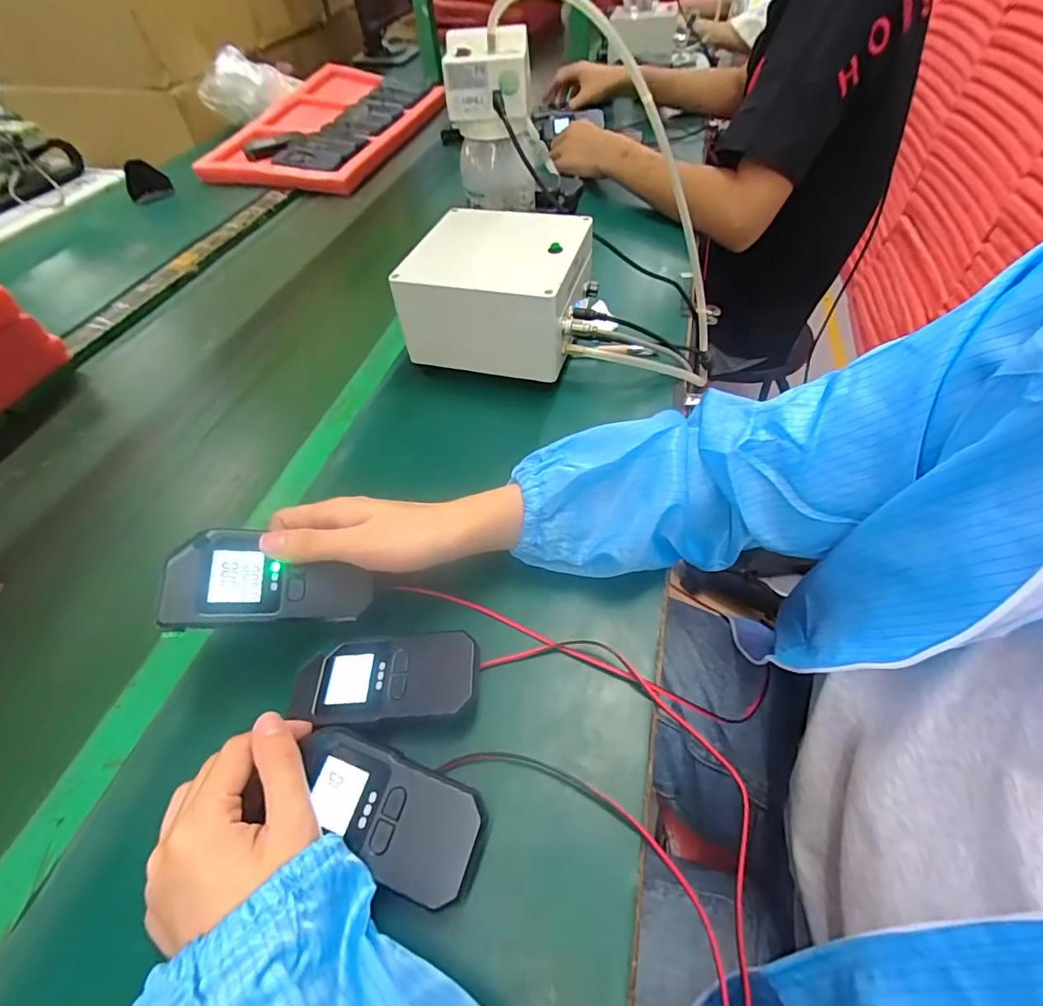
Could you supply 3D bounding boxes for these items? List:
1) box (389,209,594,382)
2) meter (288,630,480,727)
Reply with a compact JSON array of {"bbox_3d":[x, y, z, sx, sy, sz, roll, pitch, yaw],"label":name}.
[{"bbox_3d":[-0.022,-0.213,0.525,0.161,0.110,0.161,12,53,11],"label":"box"},{"bbox_3d":[-0.084,0.113,0.319,0.115,0.030,0.052,-3,52,0],"label":"meter"}]

